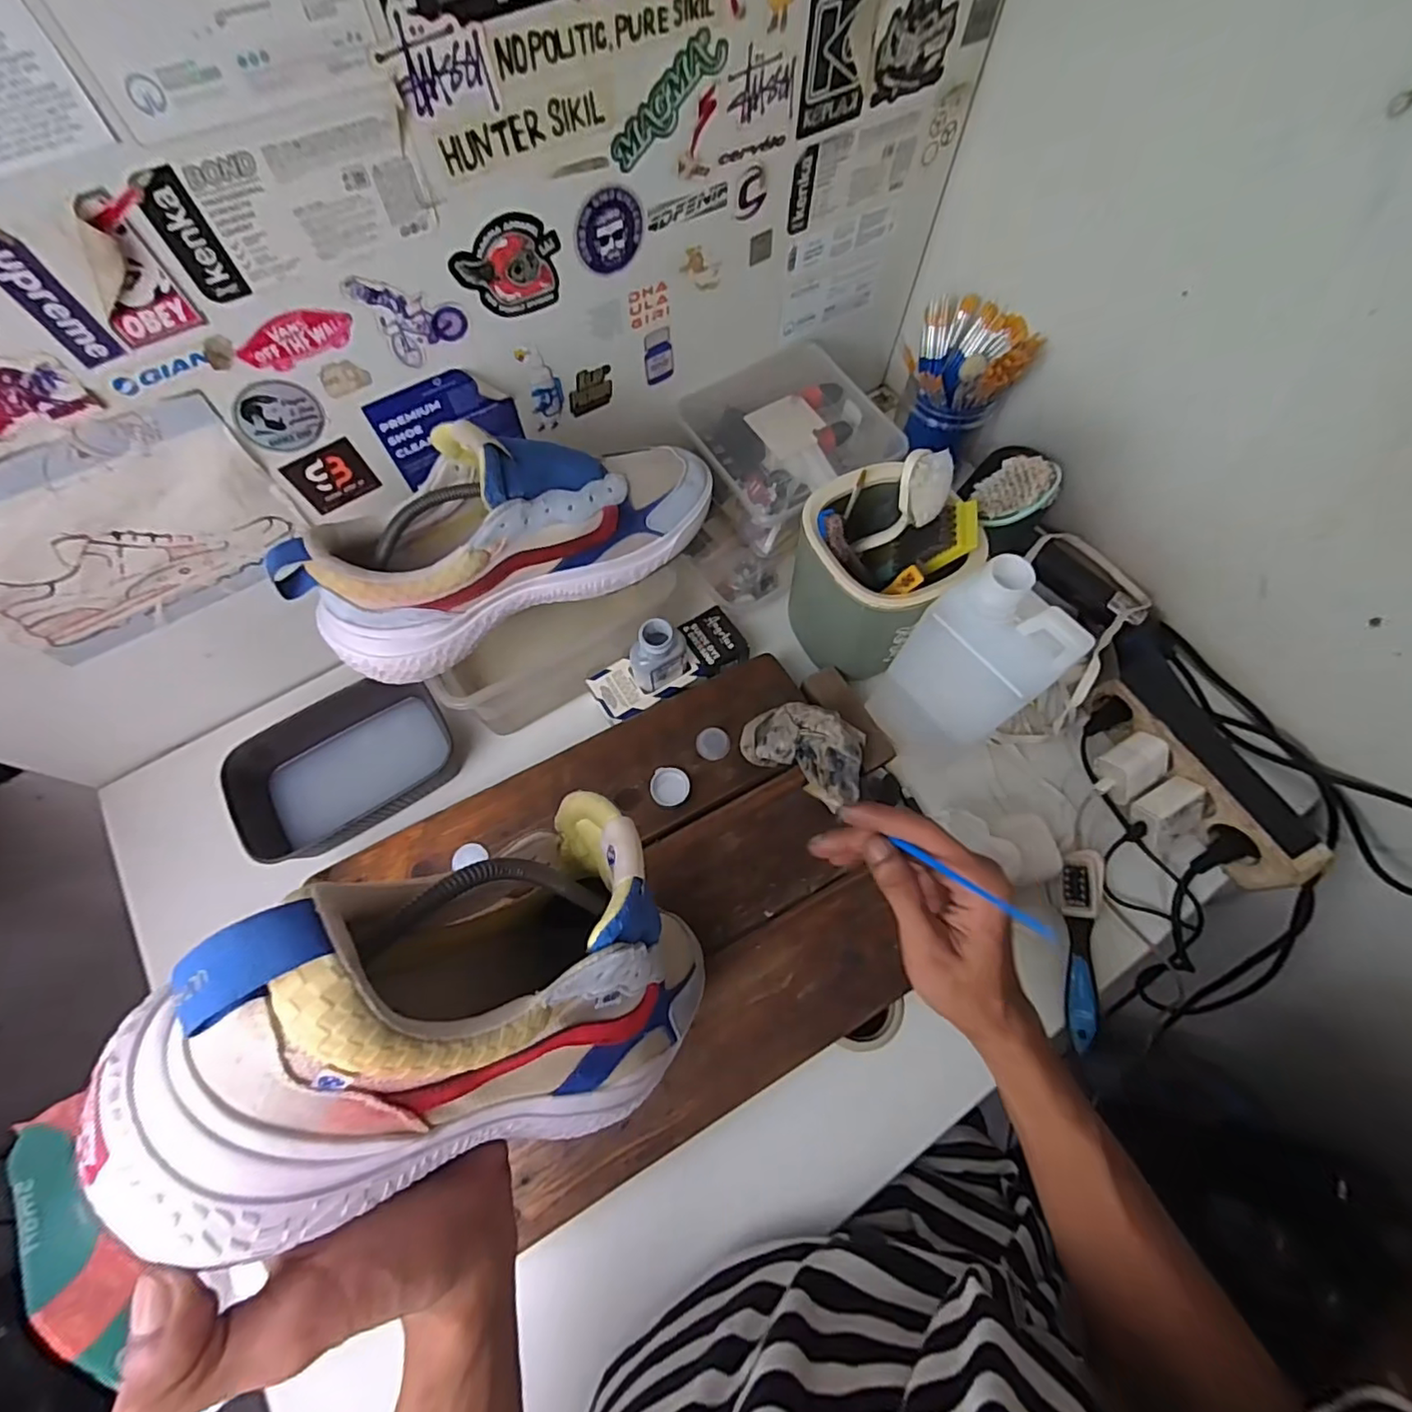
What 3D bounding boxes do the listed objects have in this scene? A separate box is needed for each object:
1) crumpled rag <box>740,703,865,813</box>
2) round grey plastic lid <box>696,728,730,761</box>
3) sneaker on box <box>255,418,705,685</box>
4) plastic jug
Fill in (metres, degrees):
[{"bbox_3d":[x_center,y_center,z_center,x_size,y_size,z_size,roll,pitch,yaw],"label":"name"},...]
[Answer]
[{"bbox_3d":[0.077,0.035,0.476,0.095,0.041,0.063,18,68,7],"label":"crumpled rag"},{"bbox_3d":[0.006,0.030,0.496,0.027,0.006,0.026,0,67,-1],"label":"round grey plastic lid"},{"bbox_3d":[-0.131,-0.130,0.420,0.295,0.118,0.091,-29,70,-12],"label":"sneaker on box"},{"bbox_3d":[0.184,-0.021,0.433,0.050,0.173,0.083,-29,70,-12],"label":"plastic jug"}]

